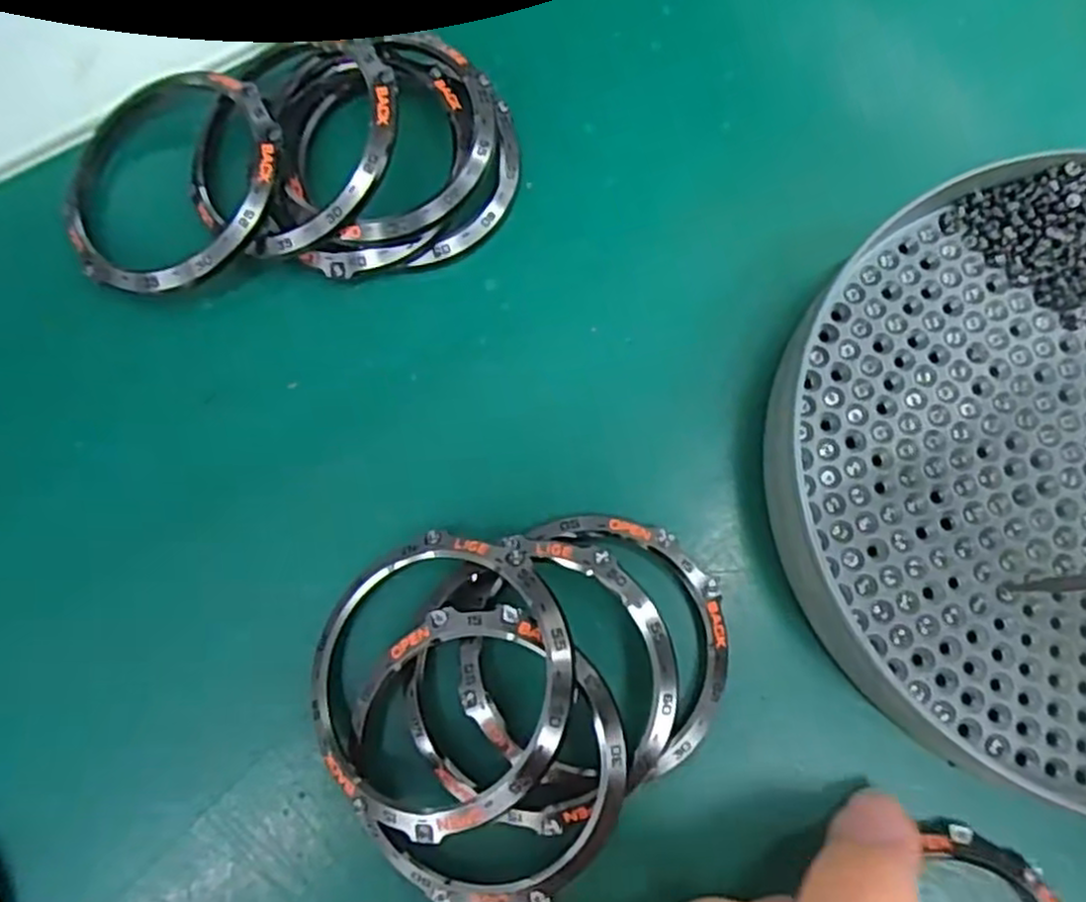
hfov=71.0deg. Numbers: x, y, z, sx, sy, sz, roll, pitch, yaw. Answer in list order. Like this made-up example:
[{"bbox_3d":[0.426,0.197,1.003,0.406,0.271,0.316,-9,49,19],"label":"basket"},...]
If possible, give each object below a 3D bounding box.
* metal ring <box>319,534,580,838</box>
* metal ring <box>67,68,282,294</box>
[{"bbox_3d":[-0.018,0.038,0.127,0.046,0.004,0.047,-5,71,15],"label":"metal ring"},{"bbox_3d":[-0.075,-0.053,0.150,0.048,0.004,0.045,-3,79,16],"label":"metal ring"}]

